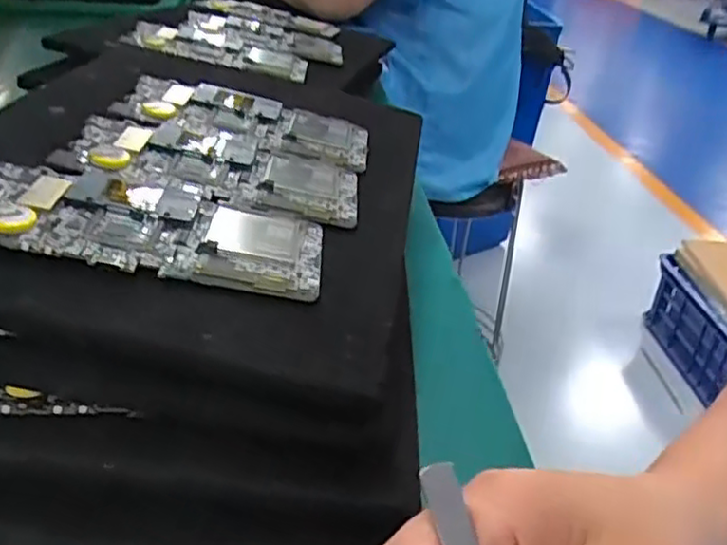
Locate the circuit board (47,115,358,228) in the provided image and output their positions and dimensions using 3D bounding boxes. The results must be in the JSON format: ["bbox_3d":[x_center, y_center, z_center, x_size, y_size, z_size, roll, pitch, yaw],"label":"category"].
[{"bbox_3d":[-0.077,-0.060,0.370,0.149,0.004,0.079,11,34,-8],"label":"circuit board"}]

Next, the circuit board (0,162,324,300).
[{"bbox_3d":[-0.093,-0.023,0.304,0.150,0.006,0.077,13,32,-7],"label":"circuit board"}]

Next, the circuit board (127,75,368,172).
[{"bbox_3d":[-0.071,-0.096,0.435,0.150,0.007,0.069,11,37,-8],"label":"circuit board"}]

